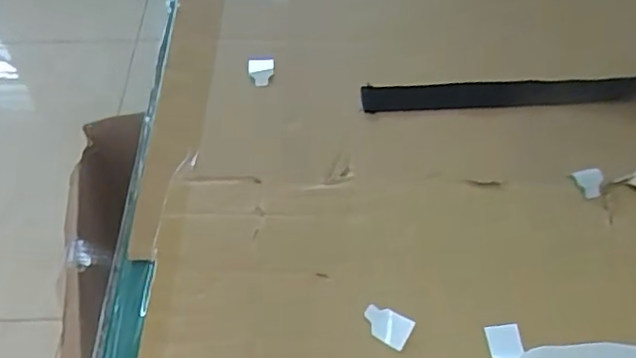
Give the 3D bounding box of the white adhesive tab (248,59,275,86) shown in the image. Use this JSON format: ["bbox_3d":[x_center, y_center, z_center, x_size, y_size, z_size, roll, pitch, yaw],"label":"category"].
[{"bbox_3d":[-0.043,-0.082,0.474,0.019,0.005,0.027,-7,53,-3],"label":"white adhesive tab"}]

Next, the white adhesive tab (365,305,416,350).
[{"bbox_3d":[0.037,0.080,0.339,0.026,0.006,0.017,23,57,18],"label":"white adhesive tab"}]

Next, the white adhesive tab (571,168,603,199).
[{"bbox_3d":[0.176,0.002,0.400,0.019,0.004,0.020,-12,54,-7],"label":"white adhesive tab"}]

